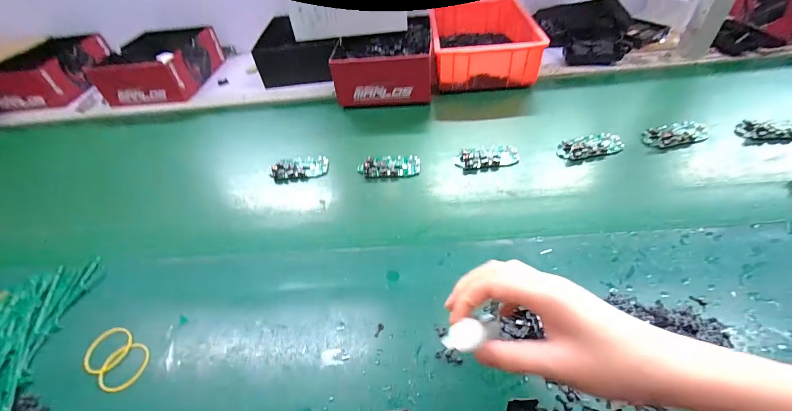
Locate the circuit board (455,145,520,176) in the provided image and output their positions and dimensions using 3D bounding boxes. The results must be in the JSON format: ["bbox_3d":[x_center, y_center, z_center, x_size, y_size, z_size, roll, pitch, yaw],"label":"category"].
[{"bbox_3d":[0.146,-0.077,0.532,0.096,0.016,0.046,-10,46,-3],"label":"circuit board"}]

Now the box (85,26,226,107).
[{"bbox_3d":[-0.556,-0.341,0.804,0.202,0.087,0.264,-2,46,5],"label":"box"}]

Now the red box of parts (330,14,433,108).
[{"bbox_3d":[-0.023,-0.303,0.708,0.196,0.092,0.213,-2,46,5],"label":"red box of parts"}]

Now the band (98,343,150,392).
[{"bbox_3d":[-0.288,0.171,0.356,0.043,0.004,0.047,2,54,-2],"label":"band"}]

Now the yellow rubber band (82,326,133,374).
[{"bbox_3d":[-0.318,0.159,0.371,0.044,0.004,0.047,1,53,-2],"label":"yellow rubber band"}]

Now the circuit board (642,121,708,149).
[{"bbox_3d":[0.439,-0.112,0.527,0.105,0.017,0.048,-11,46,-4],"label":"circuit board"}]

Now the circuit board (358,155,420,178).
[{"bbox_3d":[-0.011,-0.065,0.539,0.098,0.014,0.048,-5,46,2],"label":"circuit board"}]

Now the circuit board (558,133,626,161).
[{"bbox_3d":[0.304,-0.092,0.524,0.095,0.017,0.046,-9,46,-2],"label":"circuit board"}]

